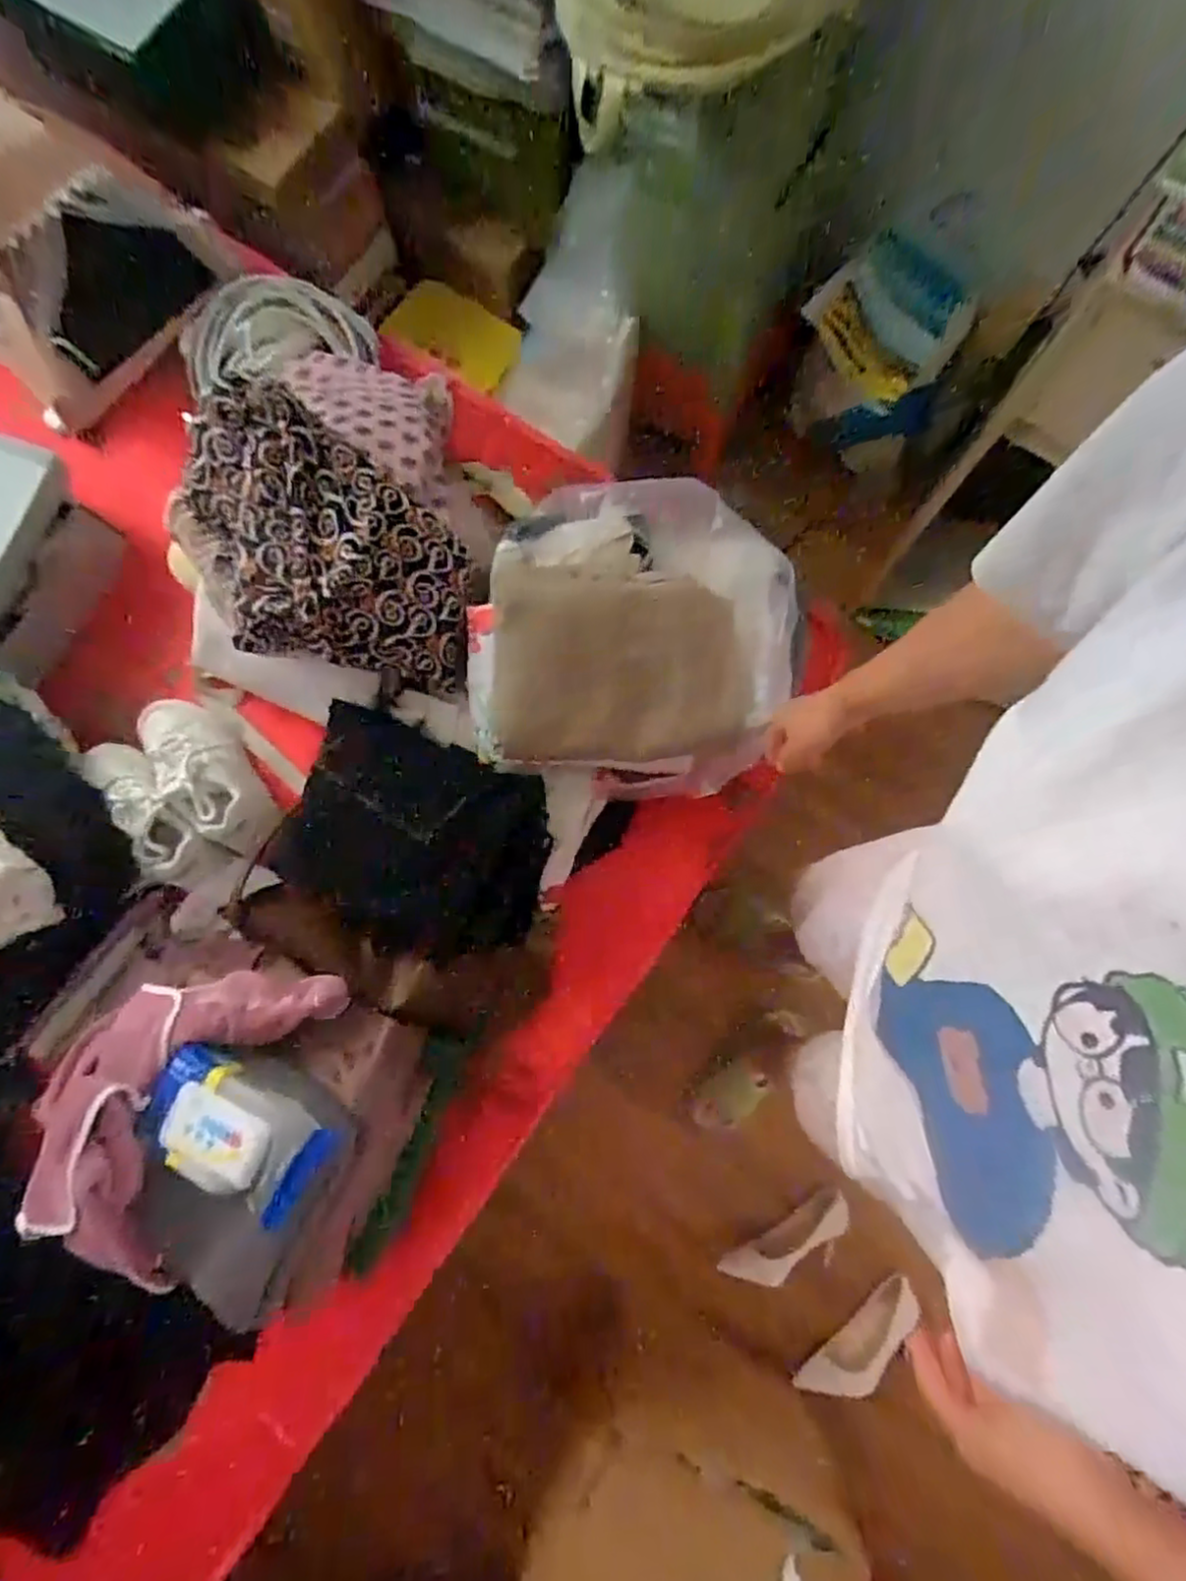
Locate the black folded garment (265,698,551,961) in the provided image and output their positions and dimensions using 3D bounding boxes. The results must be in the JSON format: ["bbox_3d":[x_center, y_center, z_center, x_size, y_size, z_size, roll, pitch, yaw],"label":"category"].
[{"bbox_3d":[-0.211,0.058,0.840,0.308,0.057,0.246,21,80,5],"label":"black folded garment"}]

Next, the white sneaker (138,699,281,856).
[{"bbox_3d":[-0.522,-0.031,0.944,0.106,0.099,0.251,-31,80,-5],"label":"white sneaker"}]

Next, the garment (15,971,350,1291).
[{"bbox_3d":[-0.430,0.291,0.684,0.211,0.130,0.315,31,81,7],"label":"garment"}]

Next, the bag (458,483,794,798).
[{"bbox_3d":[0.045,-0.180,0.810,0.361,0.133,0.339,4,79,2],"label":"bag"}]

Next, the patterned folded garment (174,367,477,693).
[{"bbox_3d":[-0.311,-0.274,0.765,0.345,0.151,0.236,13,79,4],"label":"patterned folded garment"}]

